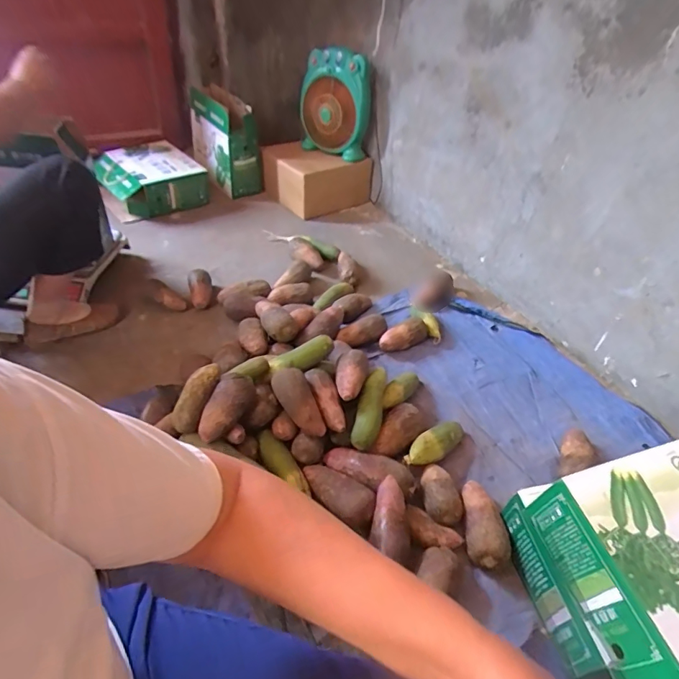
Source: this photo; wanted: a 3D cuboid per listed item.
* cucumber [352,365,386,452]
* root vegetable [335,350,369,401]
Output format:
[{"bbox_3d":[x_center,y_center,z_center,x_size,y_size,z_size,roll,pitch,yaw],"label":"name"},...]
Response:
[{"bbox_3d":[0.071,0.144,0.997,0.056,0.045,0.208,13,58,7],"label":"cucumber"},{"bbox_3d":[0.025,0.089,1.023,0.069,0.076,0.129,12,42,6],"label":"root vegetable"}]

